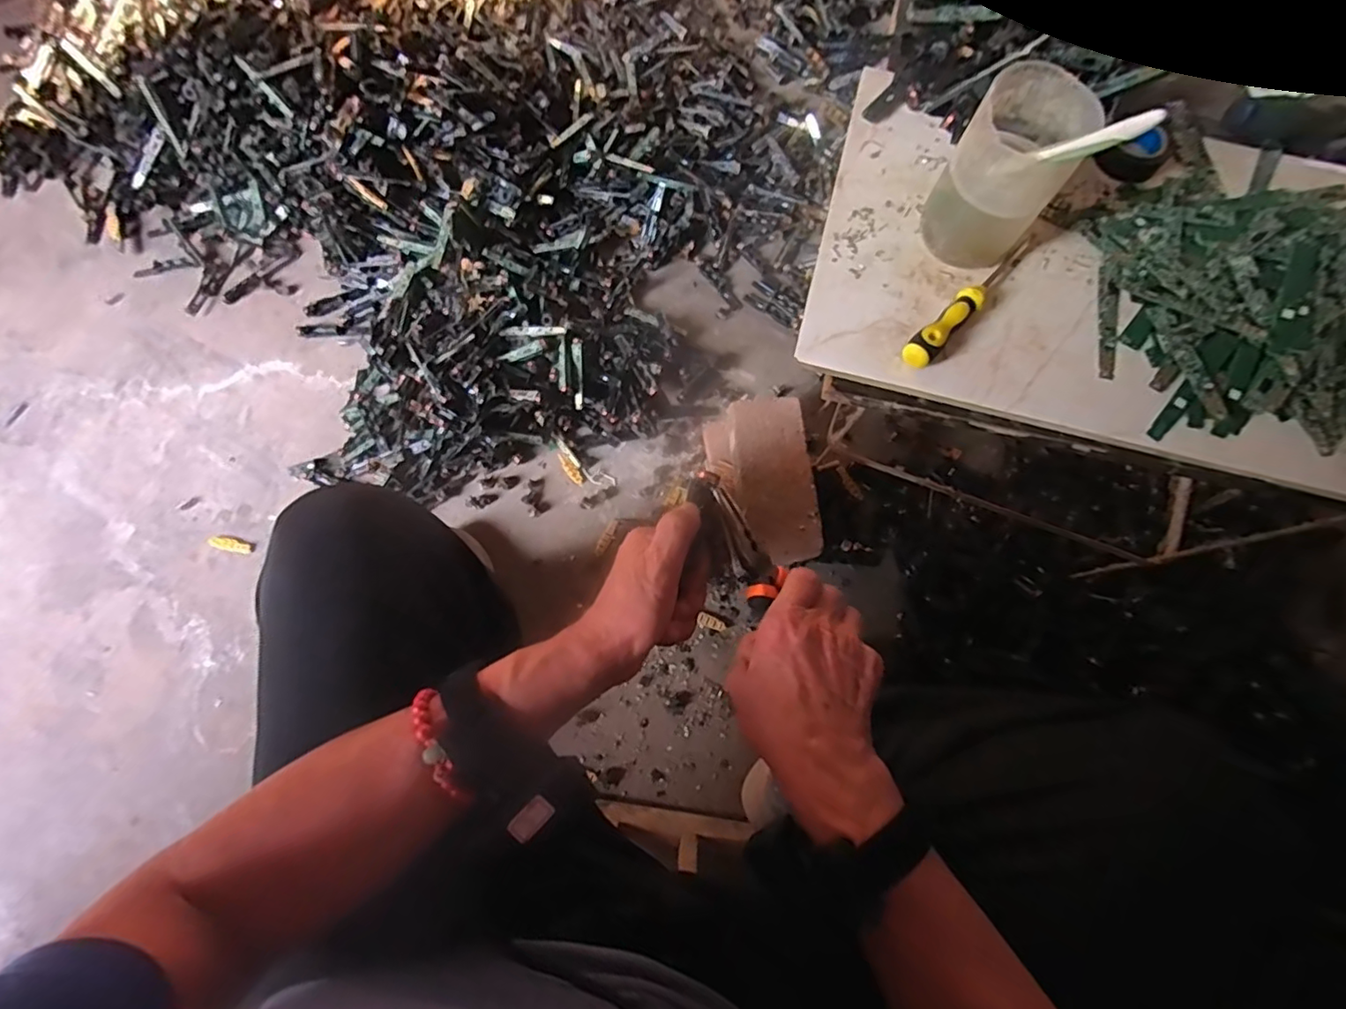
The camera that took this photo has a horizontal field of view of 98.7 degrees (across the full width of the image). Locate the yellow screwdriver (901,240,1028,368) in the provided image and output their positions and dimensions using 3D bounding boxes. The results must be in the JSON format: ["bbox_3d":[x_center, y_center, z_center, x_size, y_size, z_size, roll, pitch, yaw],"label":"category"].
[{"bbox_3d":[0.216,-0.148,0.423,0.019,0.021,0.142,44,80,9],"label":"yellow screwdriver"}]

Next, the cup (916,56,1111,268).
[{"bbox_3d":[0.230,-0.229,0.405,0.074,0.110,0.077,0,74,-2],"label":"cup"}]

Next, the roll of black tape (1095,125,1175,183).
[{"bbox_3d":[0.375,-0.288,0.467,0.051,0.015,0.051,34,79,7],"label":"roll of black tape"}]

